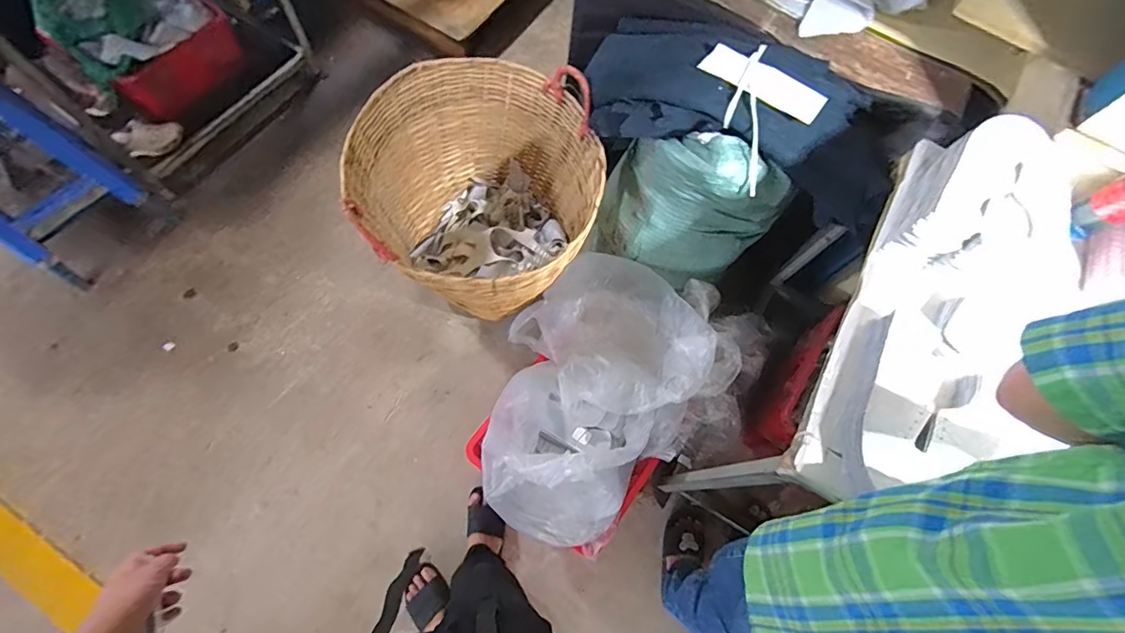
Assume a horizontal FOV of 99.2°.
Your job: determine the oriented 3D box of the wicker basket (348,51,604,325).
[{"bbox_3d":[-0.218,-0.323,1.366,0.601,0.470,0.635,-1,69,-6],"label":"wicker basket"}]

